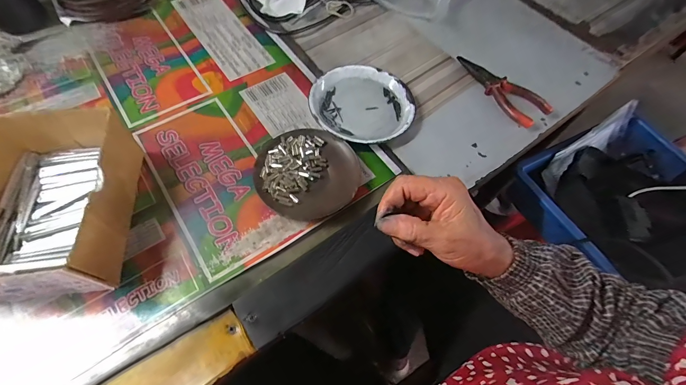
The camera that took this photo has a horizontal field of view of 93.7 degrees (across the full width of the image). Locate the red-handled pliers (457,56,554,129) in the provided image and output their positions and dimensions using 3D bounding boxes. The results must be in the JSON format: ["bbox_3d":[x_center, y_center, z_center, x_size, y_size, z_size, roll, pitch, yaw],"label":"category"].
[{"bbox_3d":[0.216,-0.148,0.450,0.052,0.017,0.143,-35,69,-20],"label":"red-handled pliers"}]

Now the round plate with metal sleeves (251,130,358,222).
[{"bbox_3d":[-0.039,-0.022,0.364,0.111,0.017,0.110,2,61,-3],"label":"round plate with metal sleeves"}]

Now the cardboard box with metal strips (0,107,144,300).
[{"bbox_3d":[-0.273,0.009,0.301,0.119,0.070,0.157,-6,62,-7],"label":"cardboard box with metal strips"}]

